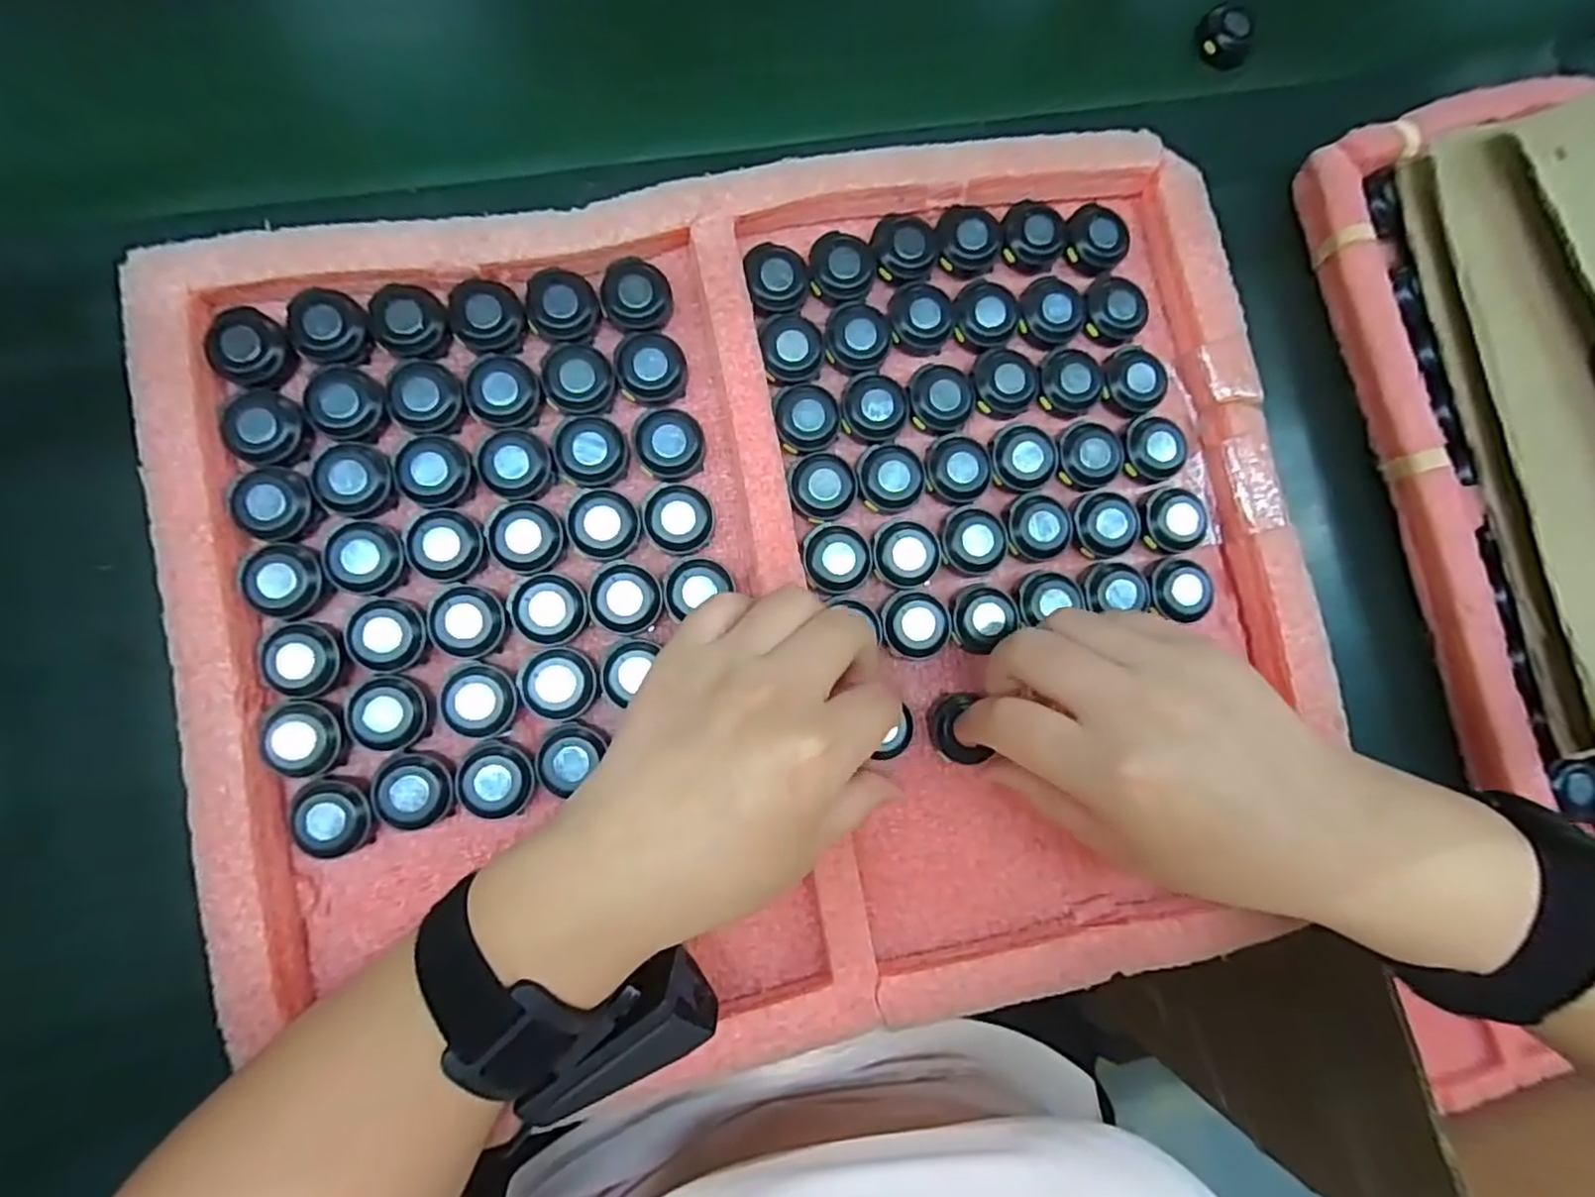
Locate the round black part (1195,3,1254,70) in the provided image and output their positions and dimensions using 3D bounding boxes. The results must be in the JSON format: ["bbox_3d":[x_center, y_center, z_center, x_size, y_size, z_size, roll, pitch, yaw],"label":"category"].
[{"bbox_3d":[0.230,-0.304,0.368,0.028,0.014,0.028,1,82,-6],"label":"round black part"}]

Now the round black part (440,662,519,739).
[{"bbox_3d":[-0.125,0.040,0.269,0.025,0.011,0.029,-4,86,-7],"label":"round black part"}]

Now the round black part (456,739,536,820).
[{"bbox_3d":[-0.119,0.071,0.271,0.029,0.015,0.027,1,85,-6],"label":"round black part"}]

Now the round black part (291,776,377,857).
[{"bbox_3d":[-0.178,0.083,0.263,0.029,0.014,0.027,1,85,-6],"label":"round black part"}]

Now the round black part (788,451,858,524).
[{"bbox_3d":[0.011,-0.048,0.294,0.029,0.008,0.028,1,85,-6],"label":"round black part"}]

